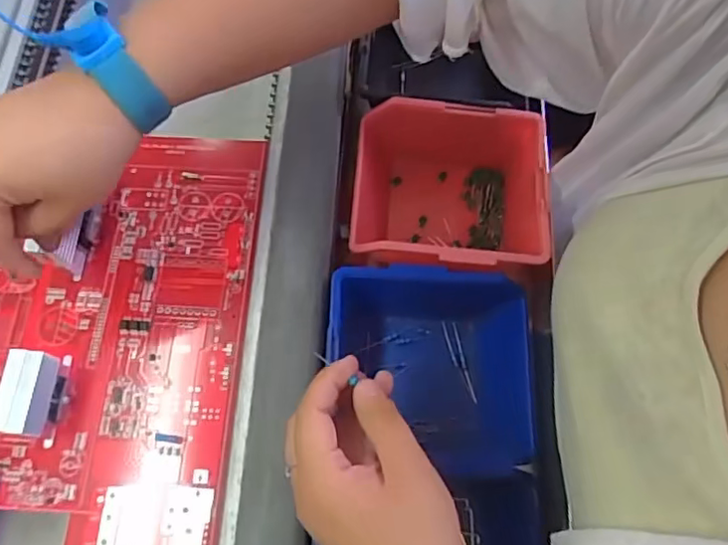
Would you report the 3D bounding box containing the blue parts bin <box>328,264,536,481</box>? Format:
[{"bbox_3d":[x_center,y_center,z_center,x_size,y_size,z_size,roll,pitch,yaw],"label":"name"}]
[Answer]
[{"bbox_3d":[0.046,0.061,0.392,0.141,0.064,0.124,3,70,3],"label":"blue parts bin"}]

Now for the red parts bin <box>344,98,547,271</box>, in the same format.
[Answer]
[{"bbox_3d":[0.062,-0.054,0.433,0.129,0.069,0.119,4,70,4],"label":"red parts bin"}]

